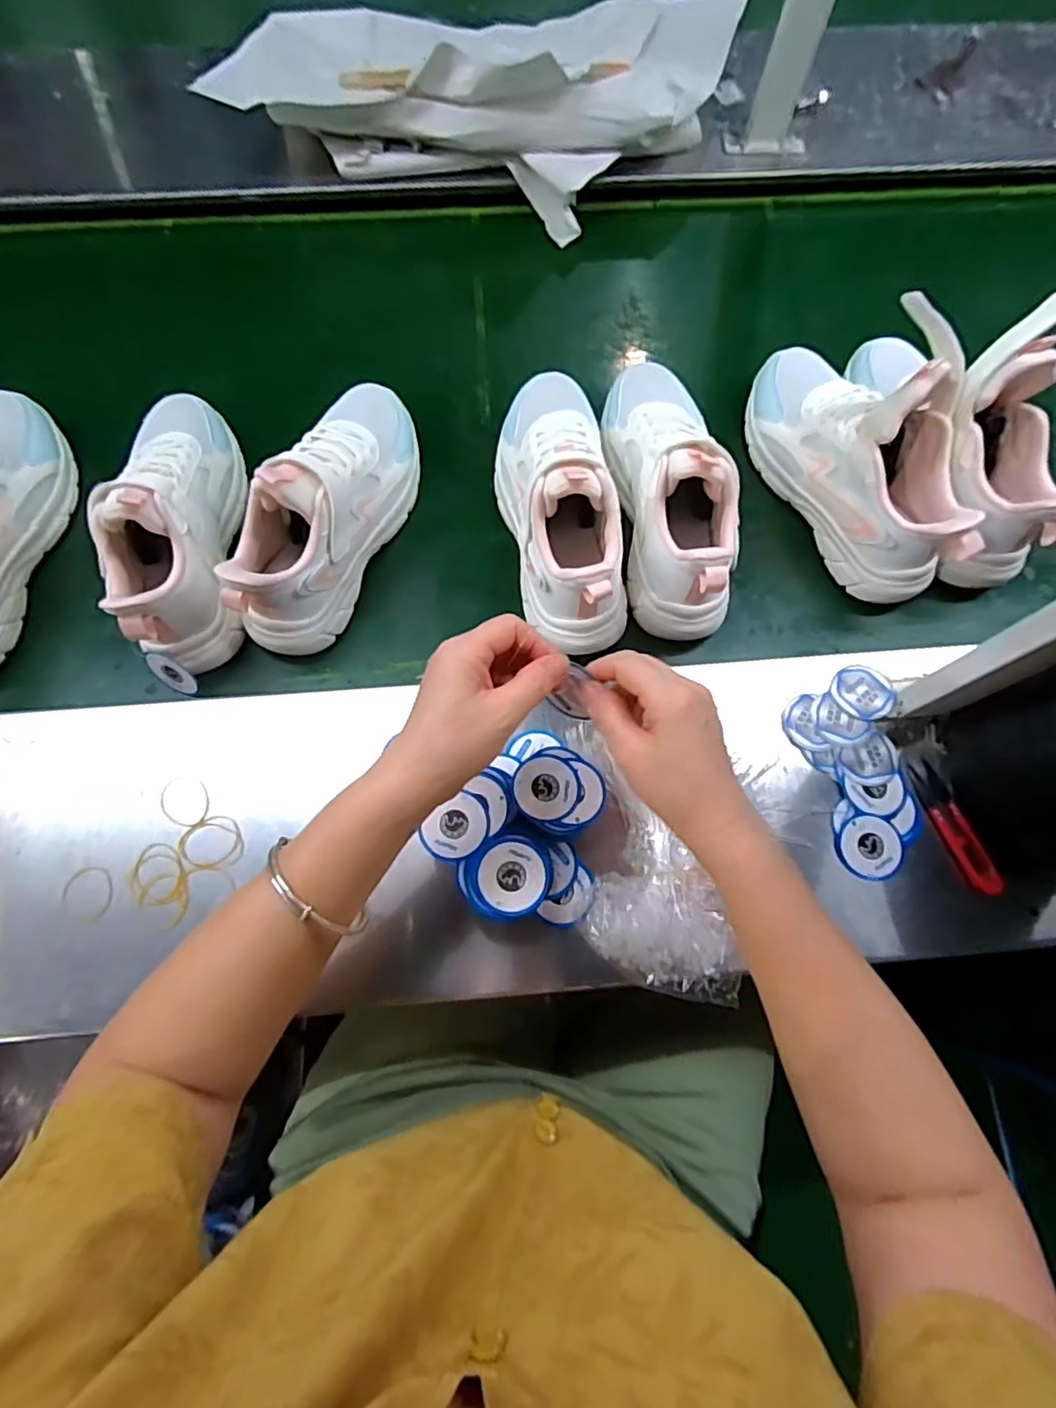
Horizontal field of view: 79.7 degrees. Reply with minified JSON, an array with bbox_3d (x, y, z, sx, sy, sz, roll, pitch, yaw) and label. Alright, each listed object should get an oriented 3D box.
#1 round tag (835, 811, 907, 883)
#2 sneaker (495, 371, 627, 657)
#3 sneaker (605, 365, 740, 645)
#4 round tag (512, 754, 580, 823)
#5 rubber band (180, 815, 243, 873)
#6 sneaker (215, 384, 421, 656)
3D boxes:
[{"bbox_3d":[0.258,0.106,0.476,0.047,0.007,0.049,0,73,-1],"label":"round tag"},{"bbox_3d":[0.026,-0.179,0.533,0.085,0.125,0.255,-8,73,-4],"label":"sneaker"},{"bbox_3d":[0.118,-0.186,0.536,0.084,0.119,0.248,-7,73,-3],"label":"sneaker"},{"bbox_3d":[0.013,0.059,0.451,0.046,0.006,0.046,1,75,-4],"label":"round tag"},{"bbox_3d":[-0.234,0.105,0.470,0.042,0.004,0.041,3,70,-8],"label":"rubber band"},{"bbox_3d":[-0.165,-0.169,0.528,0.078,0.115,0.243,20,74,5],"label":"sneaker"}]

